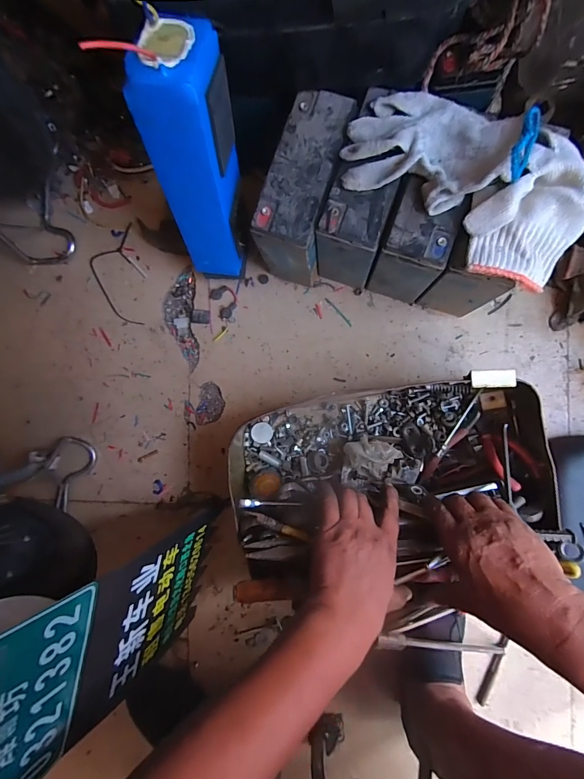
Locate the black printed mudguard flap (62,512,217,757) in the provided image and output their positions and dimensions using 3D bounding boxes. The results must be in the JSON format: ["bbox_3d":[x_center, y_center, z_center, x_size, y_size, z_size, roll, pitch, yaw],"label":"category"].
[{"bbox_3d":[-0.164,0.263,0.437,0.010,0.219,0.184,13,94,18],"label":"black printed mudguard flap"}]

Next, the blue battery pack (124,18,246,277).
[{"bbox_3d":[-0.102,-0.251,0.432,0.069,0.298,0.096,16,70,5],"label":"blue battery pack"}]

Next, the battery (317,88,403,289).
[{"bbox_3d":[0.093,-0.254,0.492,0.082,0.185,0.166,17,91,5],"label":"battery"}]

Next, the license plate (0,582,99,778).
[{"bbox_3d":[-0.215,0.262,0.288,0.004,0.097,0.179,15,94,22],"label":"license plate"}]

